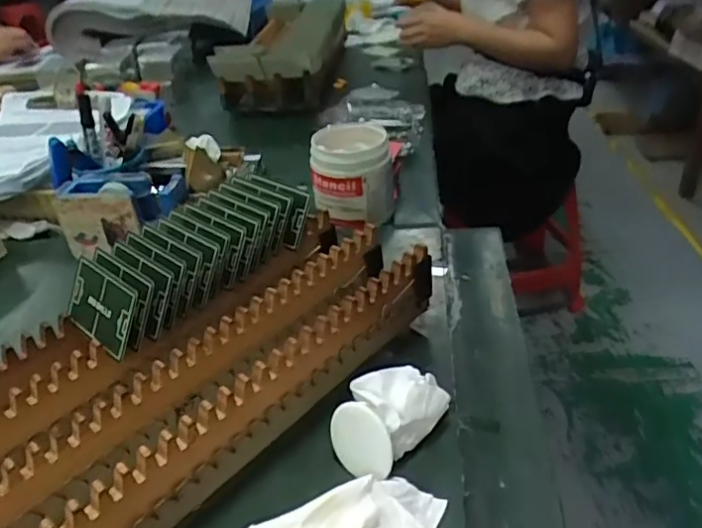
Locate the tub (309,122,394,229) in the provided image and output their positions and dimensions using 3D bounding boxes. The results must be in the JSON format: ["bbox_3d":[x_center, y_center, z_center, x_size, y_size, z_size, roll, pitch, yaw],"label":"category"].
[{"bbox_3d":[0.002,-0.107,0.690,0.091,0.108,0.087,-4,33,3],"label":"tub"}]

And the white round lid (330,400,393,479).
[{"bbox_3d":[0.006,0.114,0.381,0.044,0.047,0.006,-8,0,36],"label":"white round lid"}]

